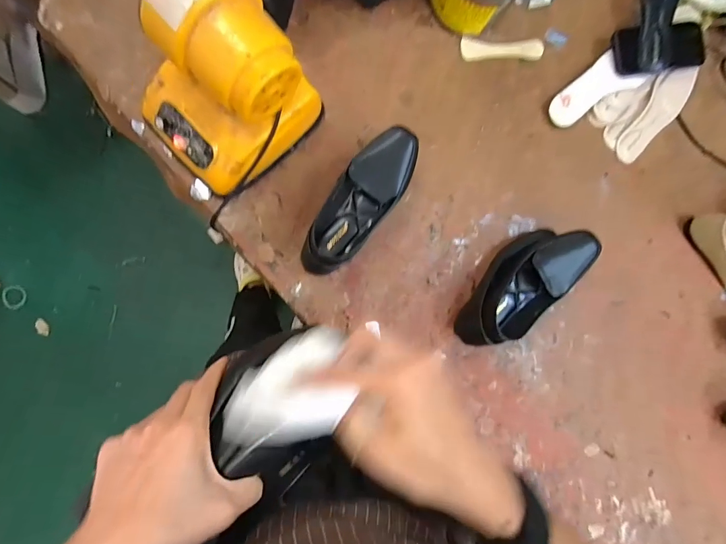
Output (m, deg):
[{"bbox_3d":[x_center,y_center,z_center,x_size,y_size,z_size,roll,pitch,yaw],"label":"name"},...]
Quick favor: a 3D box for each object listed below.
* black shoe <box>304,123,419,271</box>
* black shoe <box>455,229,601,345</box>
[{"bbox_3d":[-0.006,-0.102,0.584,0.090,0.066,0.245,34,85,-6],"label":"black shoe"},{"bbox_3d":[0.248,0.017,0.610,0.235,0.077,0.096,-42,94,-6],"label":"black shoe"}]

